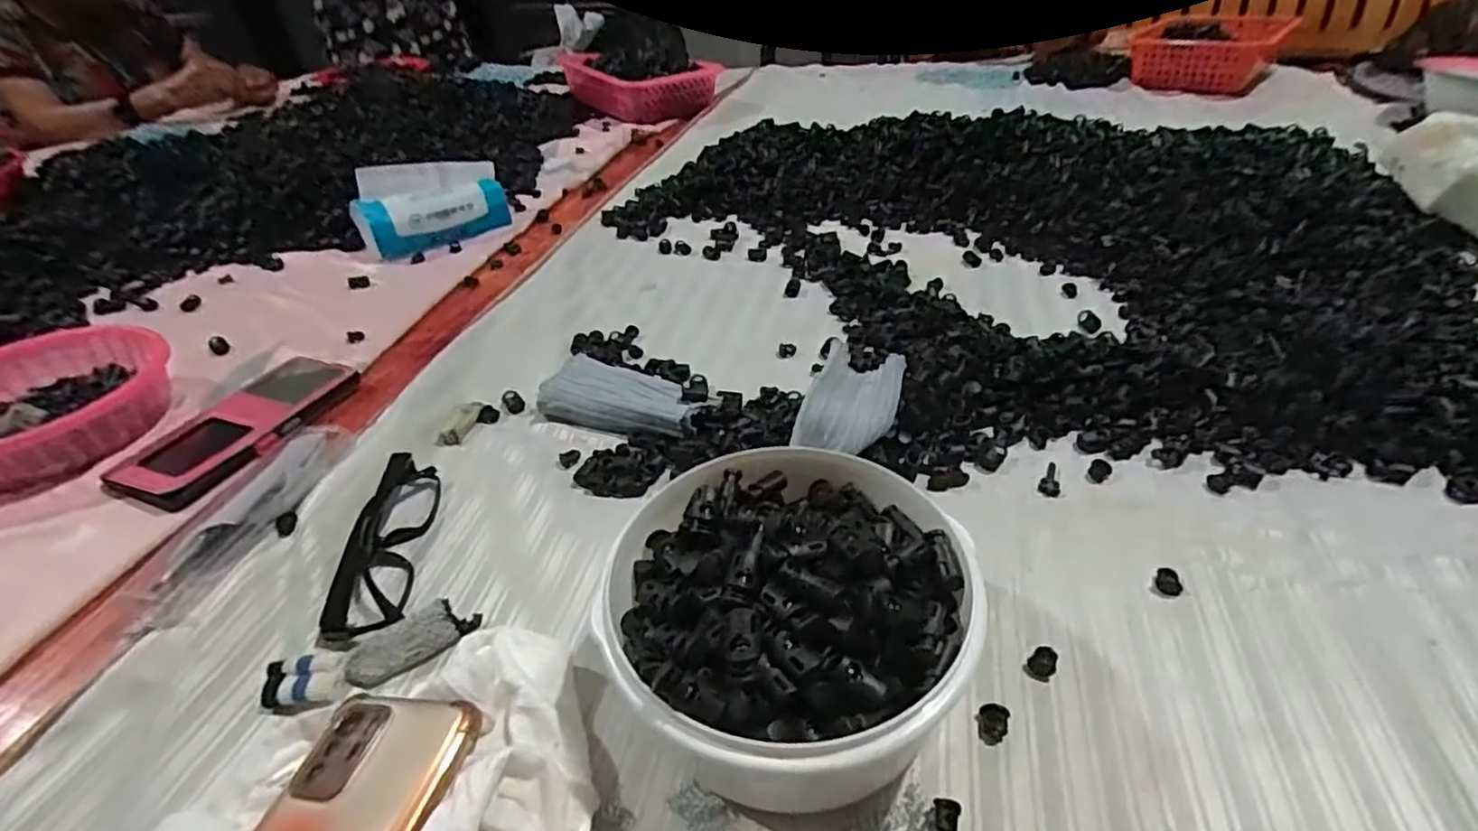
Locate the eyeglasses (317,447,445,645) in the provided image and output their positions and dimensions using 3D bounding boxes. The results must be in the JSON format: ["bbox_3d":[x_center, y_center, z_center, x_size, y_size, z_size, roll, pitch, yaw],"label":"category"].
[{"bbox_3d":[-0.207,0.069,0.407,0.035,0.024,0.136,-7,38,-1],"label":"eyeglasses"}]

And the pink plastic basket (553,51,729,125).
[{"bbox_3d":[-0.185,-0.616,1.249,0.201,0.085,0.255,-26,43,-27],"label":"pink plastic basket"}]

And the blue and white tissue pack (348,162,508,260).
[{"bbox_3d":[-0.365,-0.248,0.805,0.163,0.105,0.044,-25,-3,-21],"label":"blue and white tissue pack"}]

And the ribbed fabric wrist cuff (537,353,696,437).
[{"bbox_3d":[-0.086,-0.012,0.502,0.122,0.029,0.059,11,41,21],"label":"ribbed fabric wrist cuff"}]

